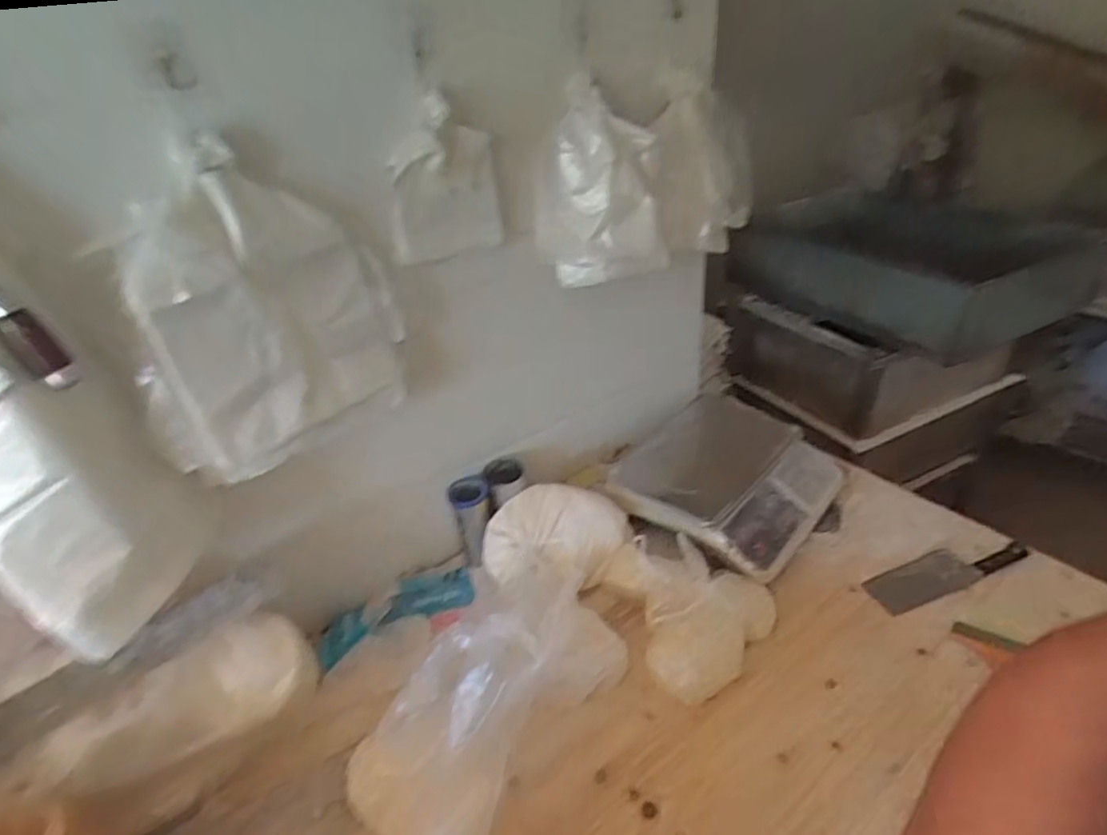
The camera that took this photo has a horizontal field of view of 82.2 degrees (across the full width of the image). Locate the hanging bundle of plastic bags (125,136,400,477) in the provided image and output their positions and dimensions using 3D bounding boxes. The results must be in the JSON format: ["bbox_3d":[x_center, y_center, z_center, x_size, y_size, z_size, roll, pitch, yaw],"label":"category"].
[{"bbox_3d":[-0.330,-0.127,0.742,0.075,0.330,0.297,18,38,32],"label":"hanging bundle of plastic bags"}]

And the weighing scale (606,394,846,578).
[{"bbox_3d":[0.320,0.107,1.167,0.339,0.106,0.349,22,40,36],"label":"weighing scale"}]

